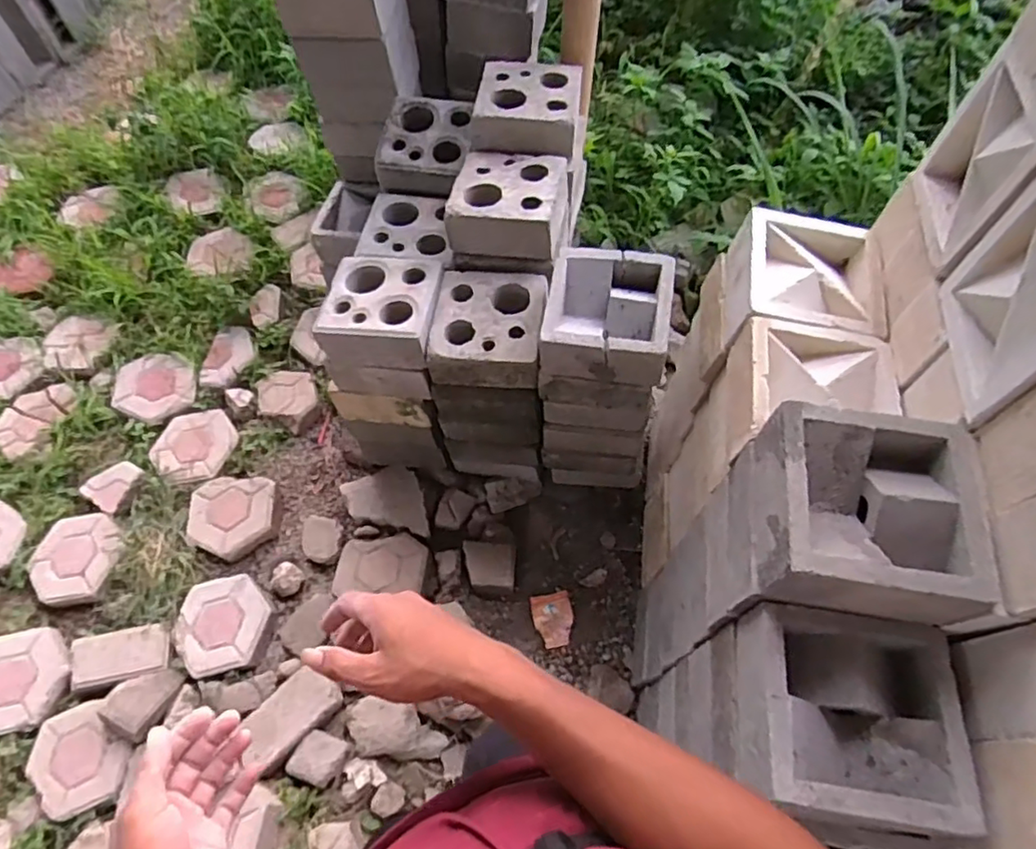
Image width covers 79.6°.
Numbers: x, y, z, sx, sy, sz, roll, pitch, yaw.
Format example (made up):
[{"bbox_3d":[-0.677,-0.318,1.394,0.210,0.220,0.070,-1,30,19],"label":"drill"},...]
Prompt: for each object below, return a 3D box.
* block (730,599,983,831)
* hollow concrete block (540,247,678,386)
[{"bbox_3d":[0.362,0.318,0.683,0.204,0.089,0.192,8,62,5],"label":"block"},{"bbox_3d":[0.154,-0.189,1.051,0.203,0.107,0.208,8,62,5],"label":"hollow concrete block"}]

